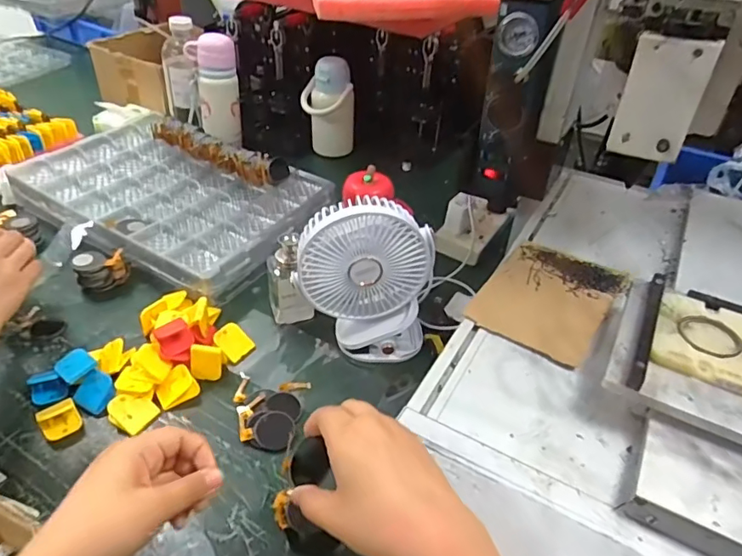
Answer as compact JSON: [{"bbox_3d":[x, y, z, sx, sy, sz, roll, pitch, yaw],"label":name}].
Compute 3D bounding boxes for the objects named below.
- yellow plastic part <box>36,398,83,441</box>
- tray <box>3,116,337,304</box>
[{"bbox_3d":[-0.326,0.148,0.548,0.036,0.011,0.038,-26,48,-32],"label":"yellow plastic part"},{"bbox_3d":[-0.314,-0.140,0.853,0.497,0.043,0.319,26,44,25],"label":"tray"}]

